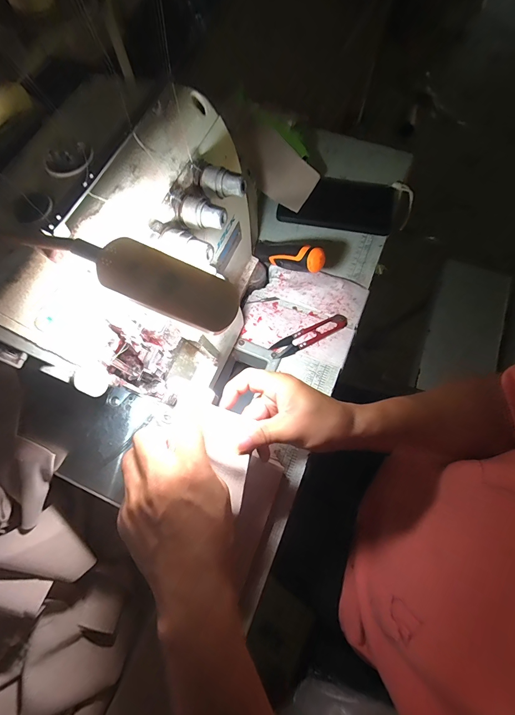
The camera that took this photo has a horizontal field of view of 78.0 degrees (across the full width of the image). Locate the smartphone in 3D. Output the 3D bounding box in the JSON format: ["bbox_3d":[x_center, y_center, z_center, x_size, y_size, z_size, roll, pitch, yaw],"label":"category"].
[{"bbox_3d":[0.125,-0.234,0.473,0.173,0.016,0.097,12,72,3],"label":"smartphone"}]

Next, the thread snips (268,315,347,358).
[{"bbox_3d":[0.068,-0.029,0.406,0.104,0.005,0.022,-26,74,-9],"label":"thread snips"}]

